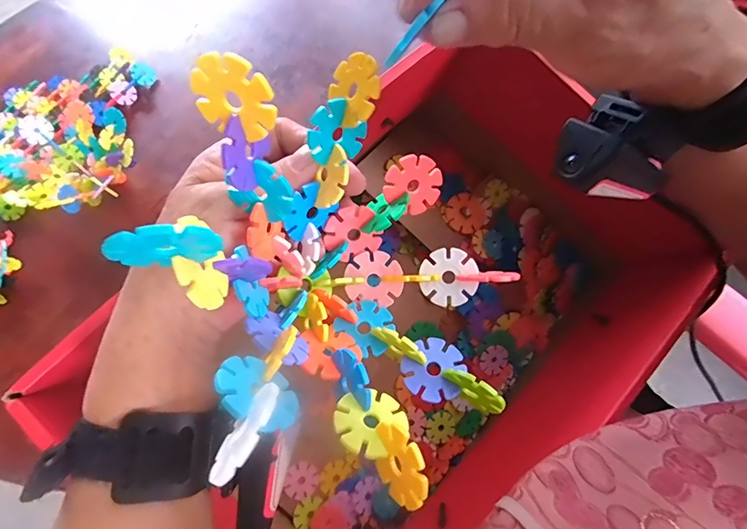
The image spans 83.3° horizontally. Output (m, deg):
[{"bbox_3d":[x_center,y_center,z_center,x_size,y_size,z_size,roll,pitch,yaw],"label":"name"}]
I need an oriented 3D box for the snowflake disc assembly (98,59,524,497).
[{"bbox_3d":[-0.007,-0.004,0.179,0.135,0.117,0.144,24,69,9],"label":"snowflake disc assembly"}]

